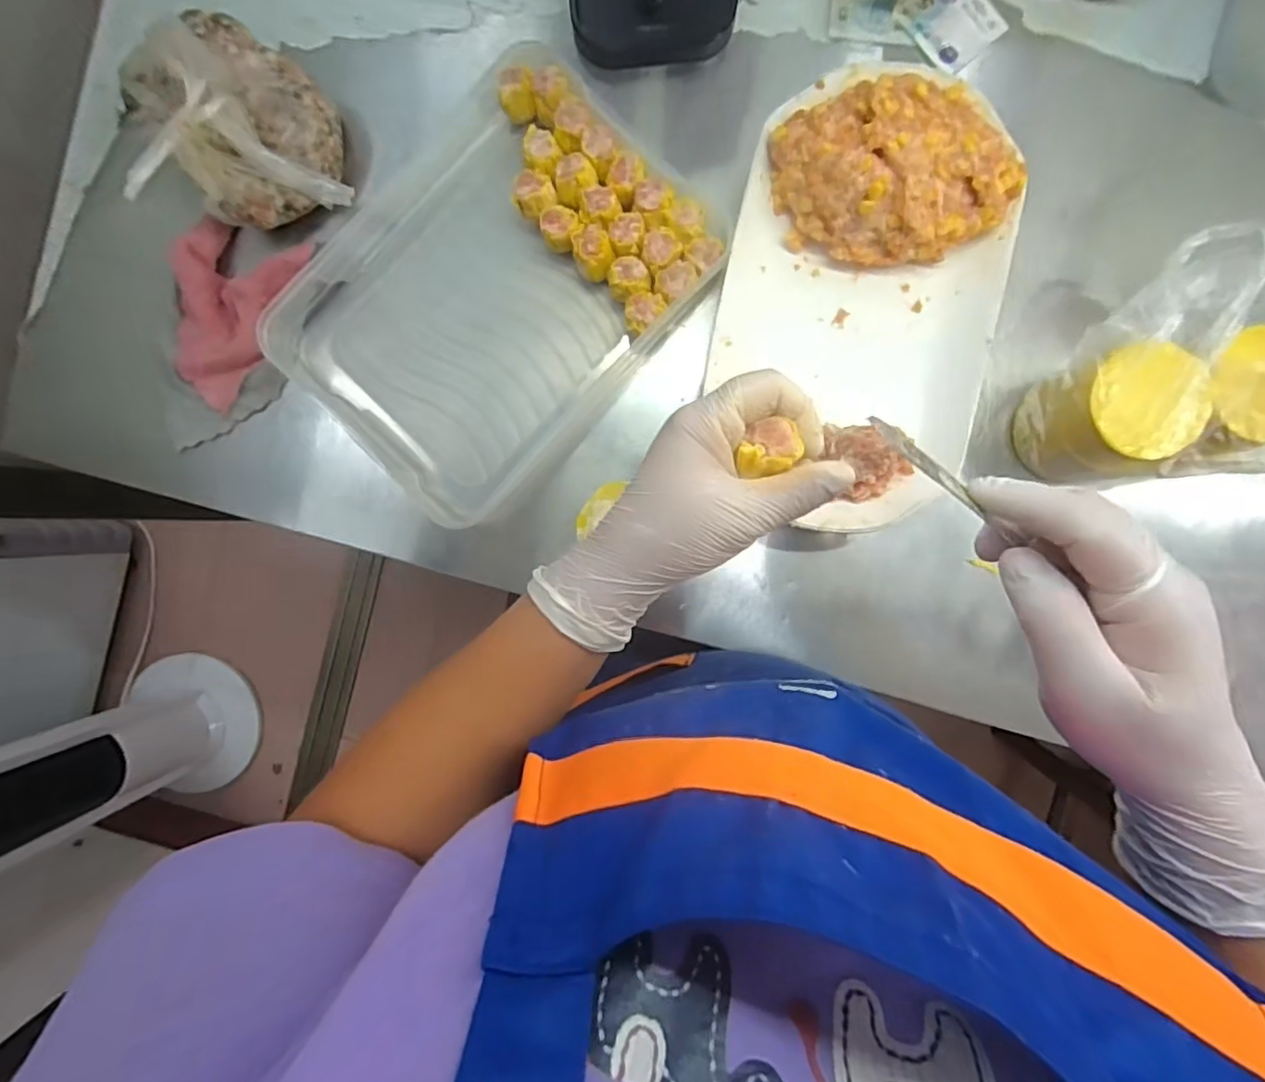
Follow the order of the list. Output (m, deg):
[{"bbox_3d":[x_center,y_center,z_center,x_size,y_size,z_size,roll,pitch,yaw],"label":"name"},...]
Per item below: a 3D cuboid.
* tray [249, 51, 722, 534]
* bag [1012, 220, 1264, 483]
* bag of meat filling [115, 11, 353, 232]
[{"bbox_3d":[-0.110,-0.194,0.454,0.311,0.041,0.247,-45,90,2],"label":"tray"},{"bbox_3d":[0.374,-0.117,0.371,0.175,0.181,0.143,-5,91,1],"label":"bag"},{"bbox_3d":[-0.287,-0.298,0.434,0.134,0.085,0.134,-15,91,2],"label":"bag of meat filling"}]

